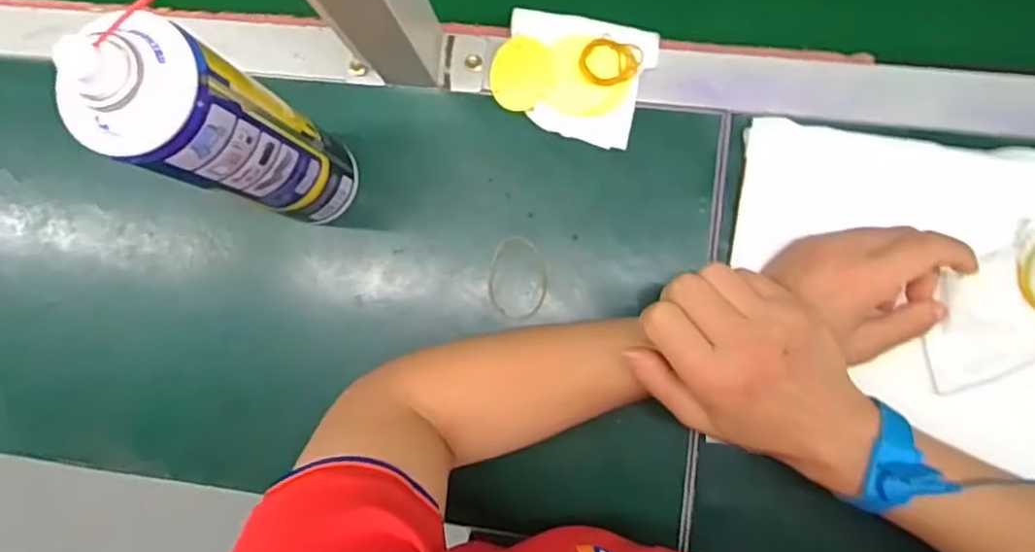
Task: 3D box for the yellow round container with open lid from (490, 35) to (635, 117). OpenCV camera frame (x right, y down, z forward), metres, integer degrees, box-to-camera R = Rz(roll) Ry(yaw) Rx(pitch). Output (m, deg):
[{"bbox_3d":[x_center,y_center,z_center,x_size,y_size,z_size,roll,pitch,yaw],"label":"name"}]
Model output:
[{"bbox_3d":[0.028,-0.137,0.458,0.094,0.028,0.049,7,87,5],"label":"yellow round container with open lid"}]

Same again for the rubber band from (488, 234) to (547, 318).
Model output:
[{"bbox_3d":[0.000,0.002,0.468,0.041,0.004,0.058,-5,86,5],"label":"rubber band"}]

